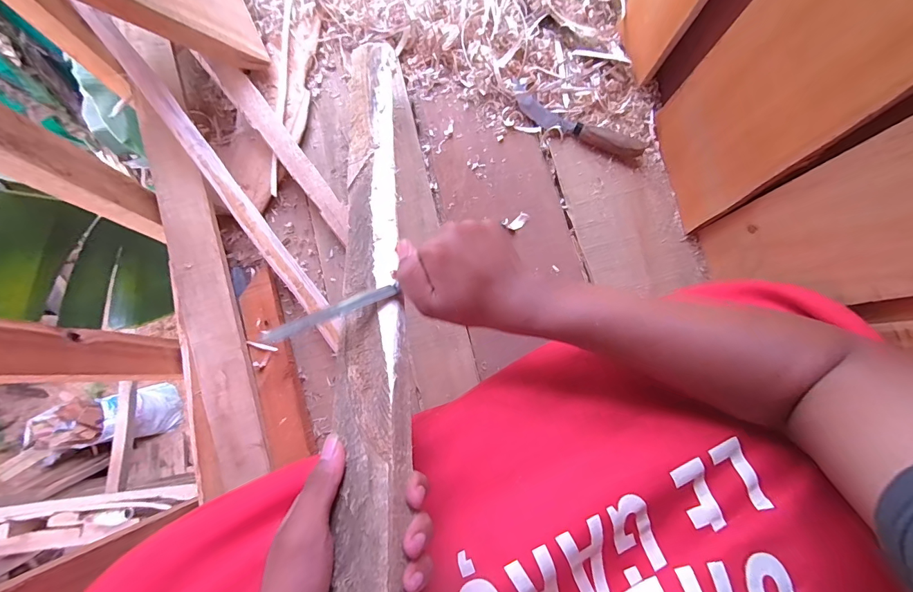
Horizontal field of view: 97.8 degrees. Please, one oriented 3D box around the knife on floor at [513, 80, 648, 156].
[{"bbox_3d":[0.171,-0.247,0.568,0.204,0.019,0.041,26,81,6],"label":"knife on floor"}]

